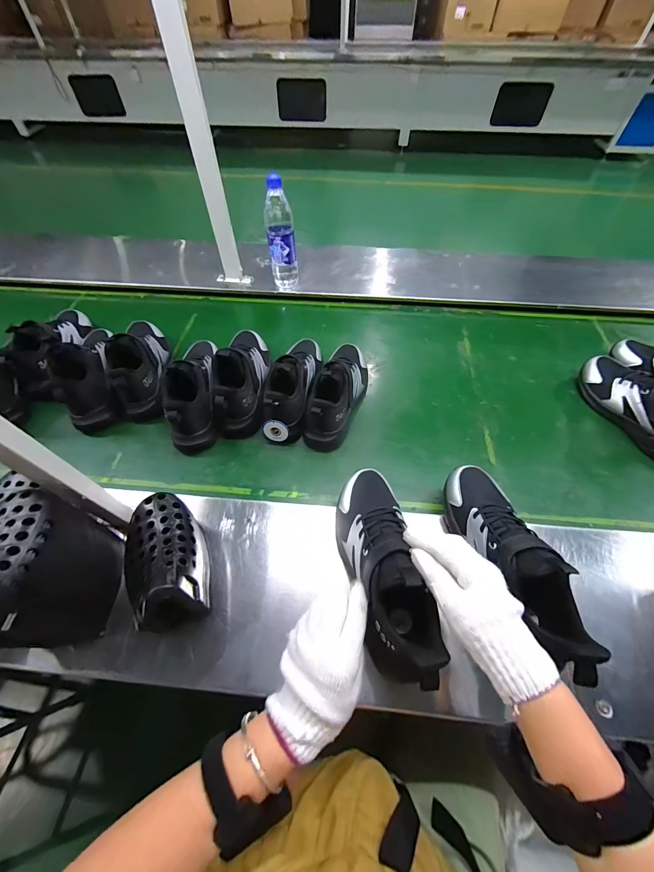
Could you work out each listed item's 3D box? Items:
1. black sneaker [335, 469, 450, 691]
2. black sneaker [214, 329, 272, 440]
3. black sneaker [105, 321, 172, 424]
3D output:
[{"bbox_3d":[0.066,0.150,0.378,0.083,0.114,0.248,-11,43,-6],"label":"black sneaker"},{"bbox_3d":[-0.168,-0.128,0.609,0.085,0.118,0.249,-4,57,-2],"label":"black sneaker"},{"bbox_3d":[-0.376,-0.158,0.624,0.083,0.126,0.253,-11,57,-6],"label":"black sneaker"}]

